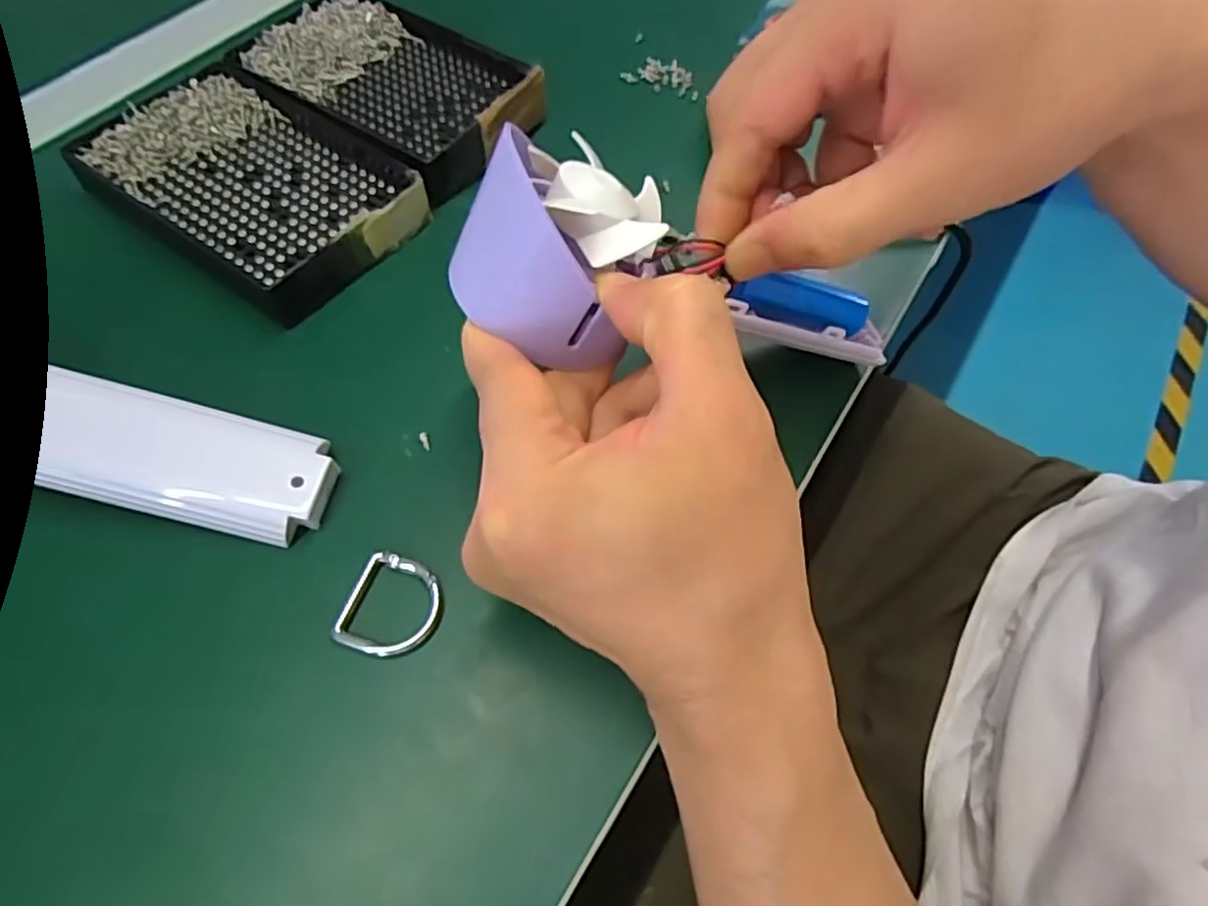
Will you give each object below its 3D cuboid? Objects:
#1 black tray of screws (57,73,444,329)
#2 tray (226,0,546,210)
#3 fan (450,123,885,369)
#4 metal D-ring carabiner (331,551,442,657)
[{"bbox_3d":[-0.161,-0.122,0.311,0.138,0.021,0.090,32,64,14],"label":"black tray of screws"},{"bbox_3d":[-0.107,-0.186,0.351,0.141,0.030,0.092,33,65,14],"label":"tray"},{"bbox_3d":[0.031,-0.056,0.240,0.164,0.047,0.049,6,56,-35],"label":"fan"},{"bbox_3d":[-0.071,0.051,0.230,0.030,0.004,0.034,15,61,5],"label":"metal D-ring carabiner"}]

